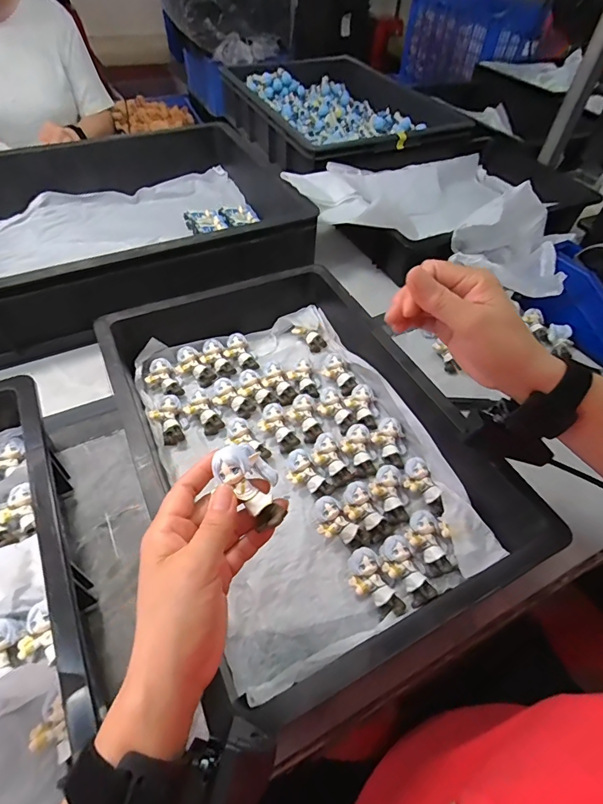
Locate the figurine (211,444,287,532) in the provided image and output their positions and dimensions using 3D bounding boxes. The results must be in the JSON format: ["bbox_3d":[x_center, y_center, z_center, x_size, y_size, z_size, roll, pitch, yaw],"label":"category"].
[{"bbox_3d":[-0.034,0.057,0.285,0.033,0.028,0.060,-34,95,-23],"label":"figurine"}]

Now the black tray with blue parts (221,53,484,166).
[{"bbox_3d":[0.083,-0.676,0.975,0.379,0.114,0.583,-20,55,-18],"label":"black tray with blue parts"}]

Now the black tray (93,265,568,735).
[{"bbox_3d":[-0.010,0.038,0.453,0.313,0.102,0.461,-21,55,-18],"label":"black tray"}]

